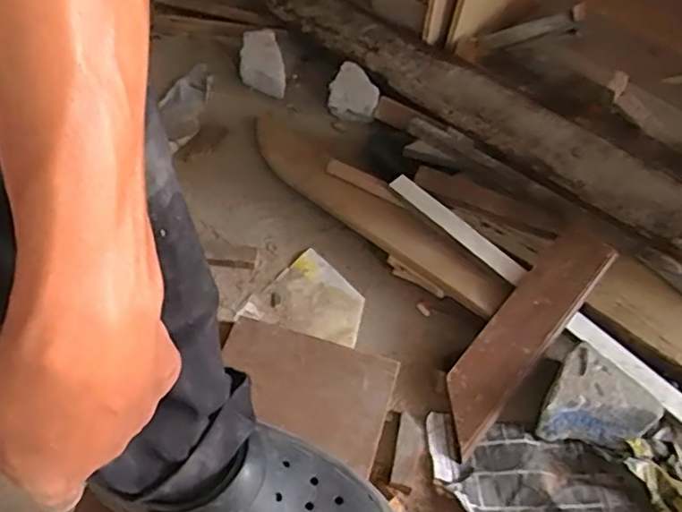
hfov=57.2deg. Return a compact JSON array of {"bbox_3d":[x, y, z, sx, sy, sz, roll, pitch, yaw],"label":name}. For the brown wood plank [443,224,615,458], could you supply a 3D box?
[{"bbox_3d":[0.261,0.103,0.890,0.091,0.037,0.379,34,72,20],"label":"brown wood plank"}]

